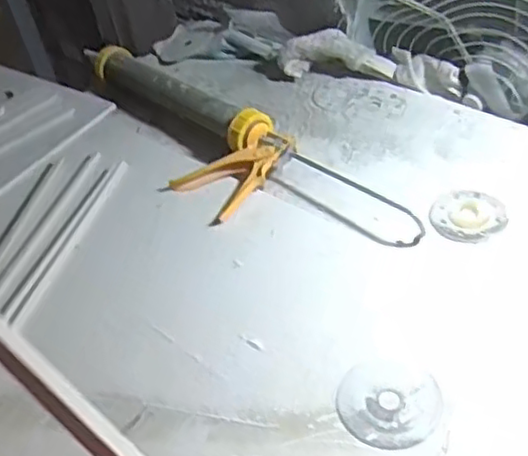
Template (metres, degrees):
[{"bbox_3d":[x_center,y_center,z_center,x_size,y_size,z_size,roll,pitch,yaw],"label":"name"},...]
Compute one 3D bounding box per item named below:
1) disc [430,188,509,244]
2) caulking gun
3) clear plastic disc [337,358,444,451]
[{"bbox_3d":[0.242,-0.016,0.794,0.082,0.007,0.086,-4,45,4],"label":"disc"},{"bbox_3d":[-0.082,-0.119,0.909,0.645,0.055,0.167,29,55,31],"label":"caulking gun"},{"bbox_3d":[0.117,0.162,0.621,0.092,0.005,0.093,-4,45,4],"label":"clear plastic disc"}]

